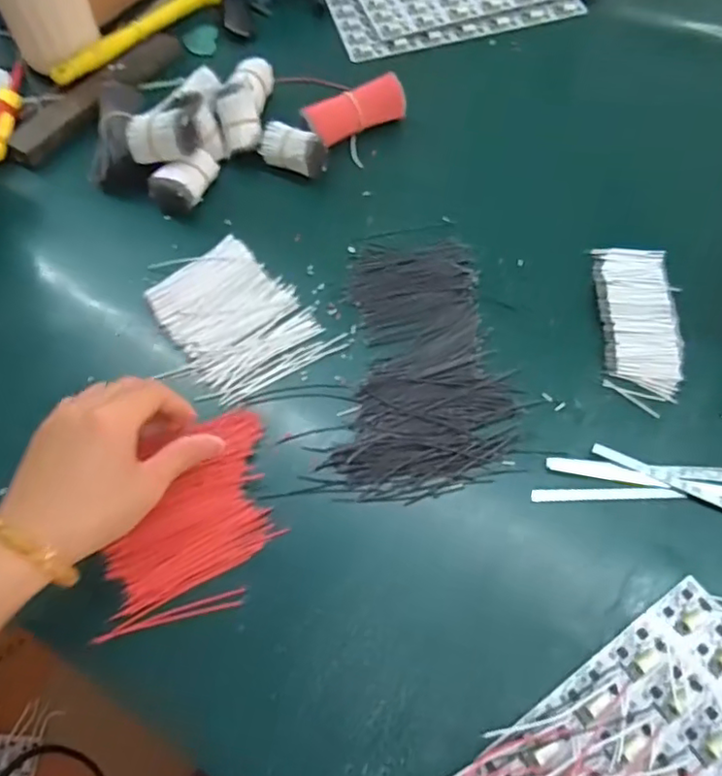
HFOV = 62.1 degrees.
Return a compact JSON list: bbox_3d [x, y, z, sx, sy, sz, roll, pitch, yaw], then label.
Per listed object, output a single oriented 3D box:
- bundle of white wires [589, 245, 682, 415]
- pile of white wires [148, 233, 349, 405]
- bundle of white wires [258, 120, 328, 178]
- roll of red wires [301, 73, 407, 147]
[{"bbox_3d":[0.192,-0.048,0.414,0.052,0.012,0.130,4,61,4],"label":"bundle of white wires"},{"bbox_3d":[-0.095,-0.049,0.429,0.098,0.011,0.135,-39,66,-18],"label":"pile of white wires"},{"bbox_3d":[-0.059,-0.195,0.496,0.051,0.029,0.030,23,63,14],"label":"bundle of white wires"},{"bbox_3d":[-0.004,-0.236,0.516,0.088,0.027,0.034,-28,63,-14],"label":"roll of red wires"}]

